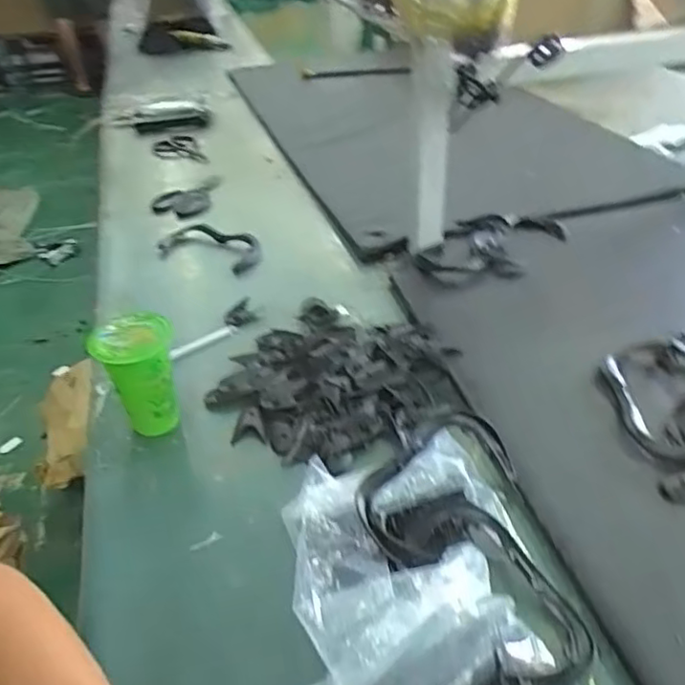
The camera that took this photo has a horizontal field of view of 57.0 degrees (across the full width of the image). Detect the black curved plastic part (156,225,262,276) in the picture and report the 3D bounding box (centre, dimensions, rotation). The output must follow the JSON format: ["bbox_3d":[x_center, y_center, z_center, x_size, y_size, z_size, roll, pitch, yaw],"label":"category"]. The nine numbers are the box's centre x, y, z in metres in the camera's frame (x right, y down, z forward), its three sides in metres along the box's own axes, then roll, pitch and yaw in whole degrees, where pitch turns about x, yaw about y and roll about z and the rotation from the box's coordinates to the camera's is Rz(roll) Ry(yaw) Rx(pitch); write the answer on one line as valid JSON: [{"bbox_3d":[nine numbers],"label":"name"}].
[{"bbox_3d":[-0.227,-0.164,1.075,0.178,0.028,0.099,18,42,24],"label":"black curved plastic part"}]

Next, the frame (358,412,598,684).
[{"bbox_3d":[0.111,0.180,0.578,0.163,0.045,0.268,-10,38,-9],"label":"frame"}]

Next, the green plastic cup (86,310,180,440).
[{"bbox_3d":[-0.227,0.044,0.718,0.086,0.131,0.079,-11,38,-11],"label":"green plastic cup"}]

